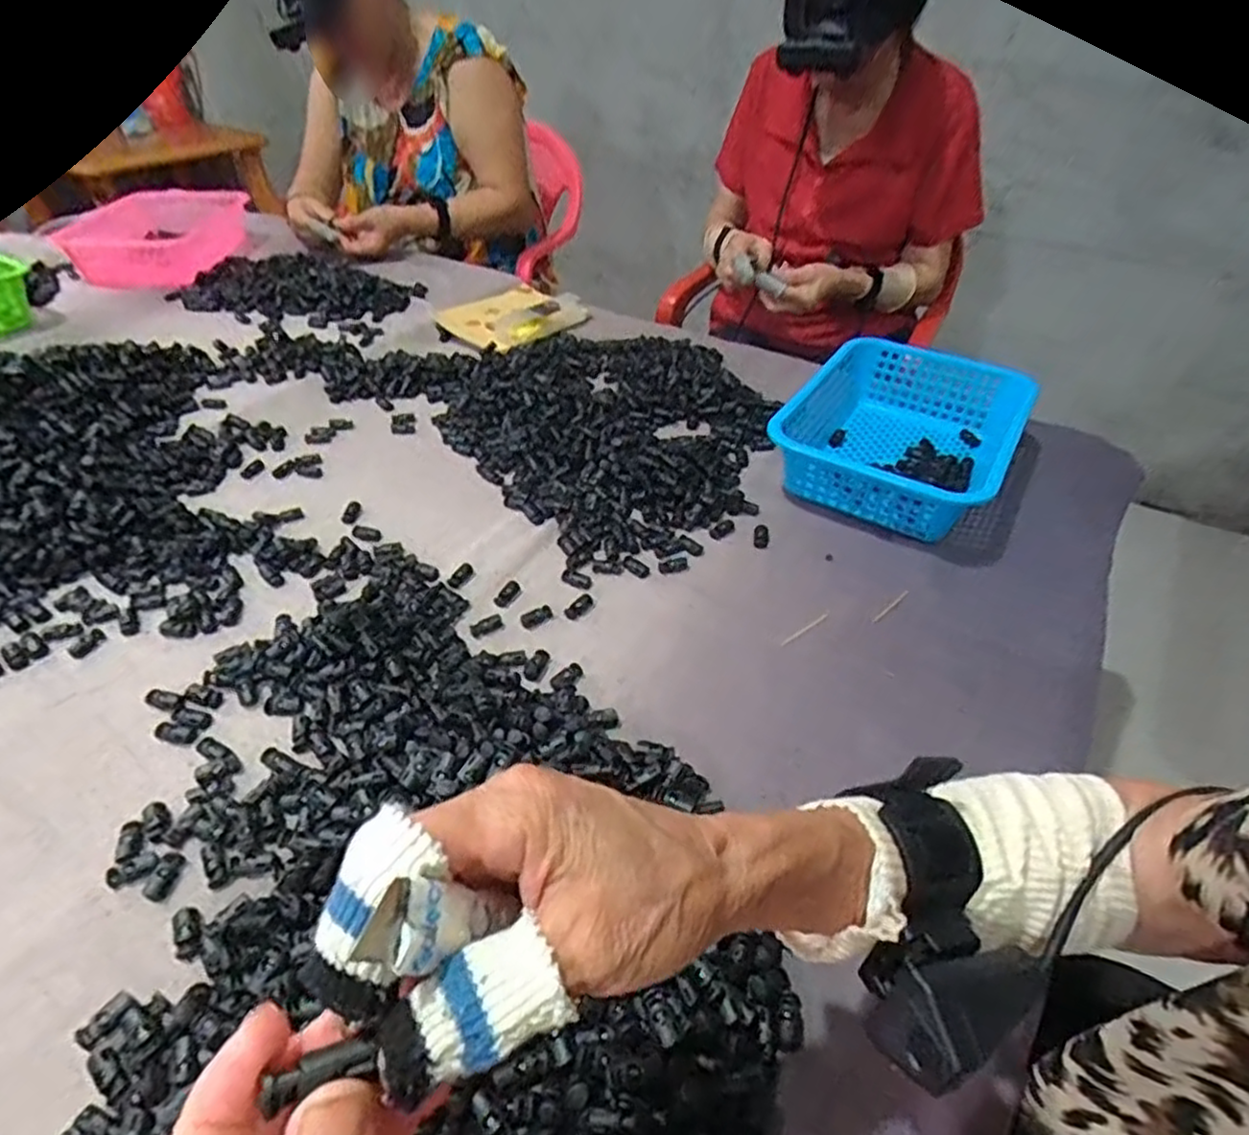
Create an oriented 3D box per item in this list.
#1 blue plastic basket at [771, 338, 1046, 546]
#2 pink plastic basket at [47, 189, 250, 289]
[{"bbox_3d":[0.287,-0.145,0.765,0.233,0.079,0.281,24,46,23],"label":"blue plastic basket"},{"bbox_3d":[-0.774,-0.564,1.189,0.168,0.090,0.274,7,42,5],"label":"pink plastic basket"}]

